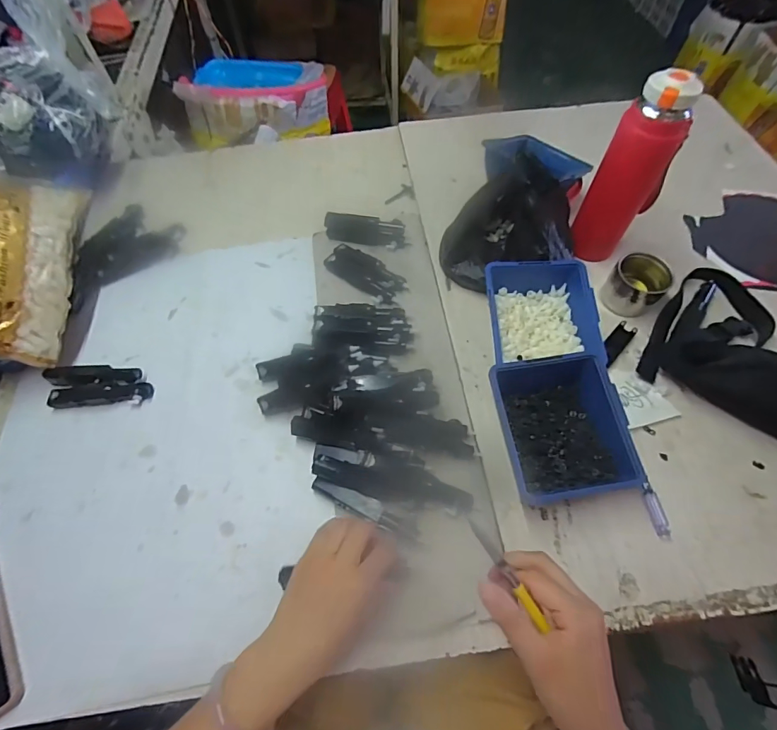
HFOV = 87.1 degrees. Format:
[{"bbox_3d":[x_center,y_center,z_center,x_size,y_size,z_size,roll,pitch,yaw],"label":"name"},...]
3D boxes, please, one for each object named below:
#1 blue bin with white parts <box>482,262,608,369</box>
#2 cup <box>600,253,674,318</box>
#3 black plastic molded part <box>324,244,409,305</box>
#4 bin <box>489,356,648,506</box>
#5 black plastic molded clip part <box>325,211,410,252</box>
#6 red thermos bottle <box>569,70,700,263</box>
[{"bbox_3d":[0.184,-0.058,0.503,0.124,0.062,0.133,-5,62,1],"label":"blue bin with white parts"},{"bbox_3d":[0.319,-0.102,0.529,0.056,0.064,0.060,-2,62,3],"label":"cup"},{"bbox_3d":[-0.034,-0.131,0.585,0.122,0.020,0.047,34,69,19],"label":"black plastic molded part"},{"bbox_3d":[0.179,0.065,0.435,0.124,0.061,0.147,-9,62,-1],"label":"bin"},{"bbox_3d":[-0.037,-0.203,0.616,0.123,0.034,0.027,11,63,10],"label":"black plastic molded clip part"},{"bbox_3d":[0.297,-0.227,0.510,0.075,0.231,0.084,32,68,19],"label":"red thermos bottle"}]

